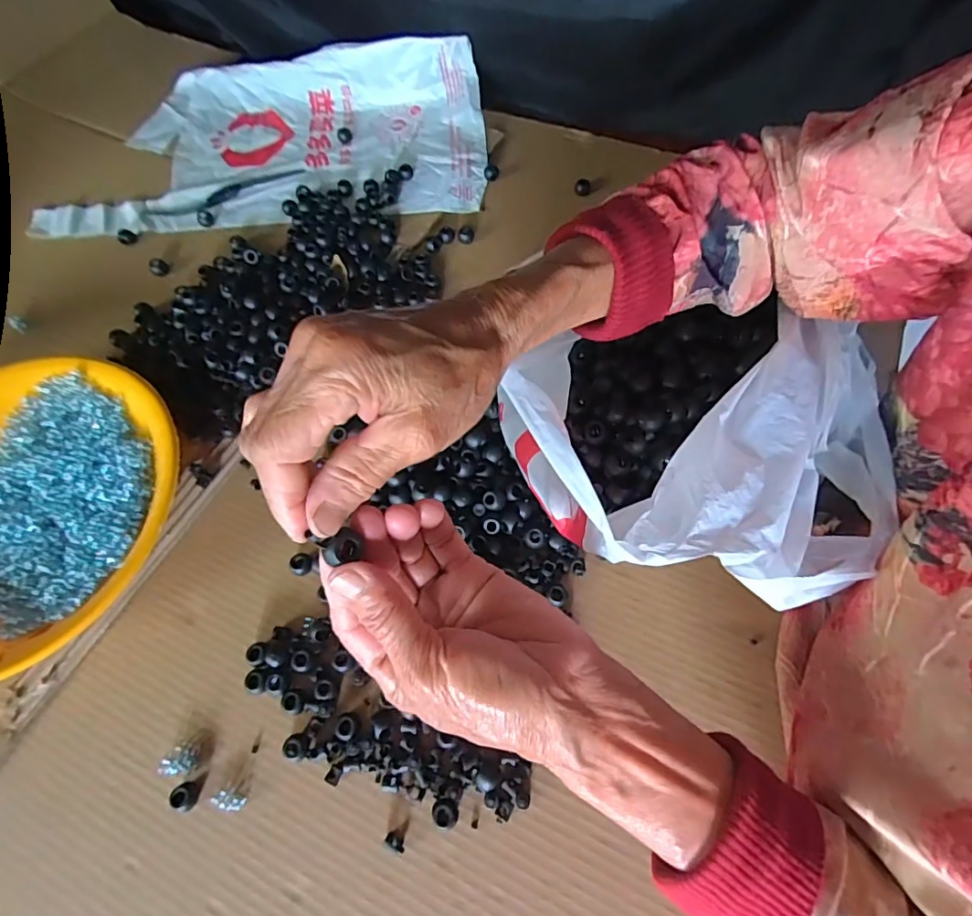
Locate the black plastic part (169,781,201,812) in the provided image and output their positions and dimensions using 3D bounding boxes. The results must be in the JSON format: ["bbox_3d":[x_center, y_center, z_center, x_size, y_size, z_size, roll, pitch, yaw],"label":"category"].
[{"bbox_3d":[-0.179,0.202,0.317,0.011,0.013,0.015,-13,64,-4],"label":"black plastic part"}]

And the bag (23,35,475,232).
[{"bbox_3d":[-0.233,-0.348,0.566,0.459,0.050,0.249,0,64,2],"label":"bag"}]

